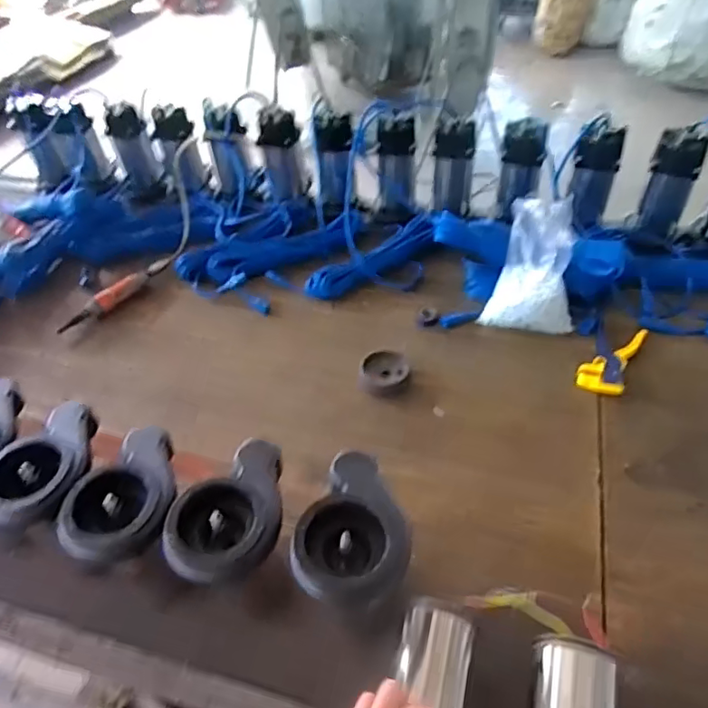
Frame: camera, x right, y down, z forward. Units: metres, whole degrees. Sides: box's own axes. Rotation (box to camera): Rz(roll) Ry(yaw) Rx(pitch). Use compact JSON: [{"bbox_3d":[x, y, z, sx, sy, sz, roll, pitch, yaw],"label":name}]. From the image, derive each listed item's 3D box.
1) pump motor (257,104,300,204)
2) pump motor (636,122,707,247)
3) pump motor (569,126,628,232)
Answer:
[{"bbox_3d":[-0.172,-0.470,1.318,0.095,0.203,0.078,-9,46,-3],"label":"pump motor"},{"bbox_3d":[0.625,-0.338,1.105,0.100,0.217,0.085,21,52,24],"label":"pump motor"},{"bbox_3d":[0.488,-0.357,1.123,0.074,0.190,0.072,21,52,24],"label":"pump motor"}]

